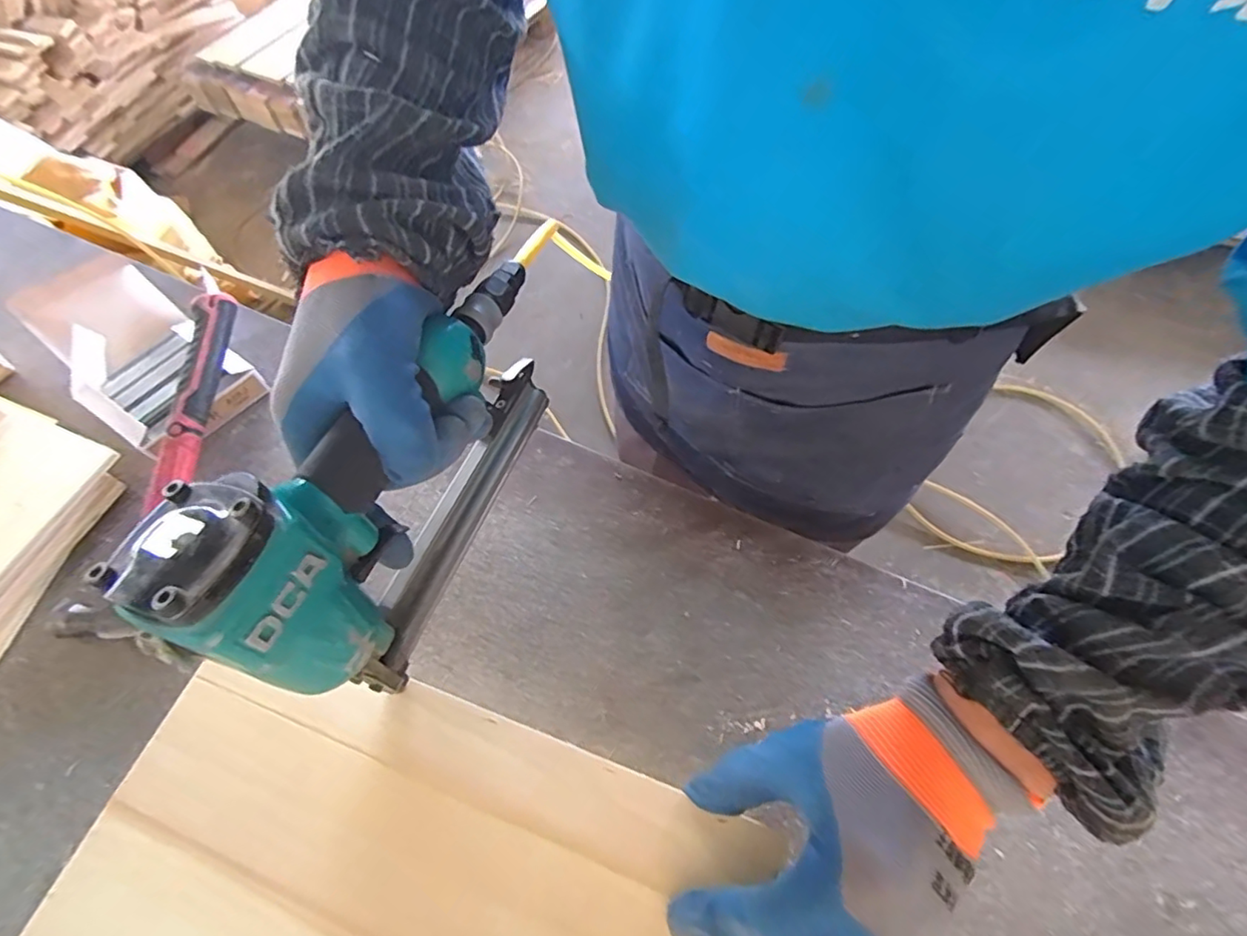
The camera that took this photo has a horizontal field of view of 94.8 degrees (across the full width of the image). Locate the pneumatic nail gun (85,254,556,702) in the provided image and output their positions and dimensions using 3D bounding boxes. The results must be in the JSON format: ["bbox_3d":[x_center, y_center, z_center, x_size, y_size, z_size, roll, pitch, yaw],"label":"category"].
[{"bbox_3d":[-0.118,-0.014,0.303,0.058,0.150,0.245,14,63,11],"label":"pneumatic nail gun"}]

